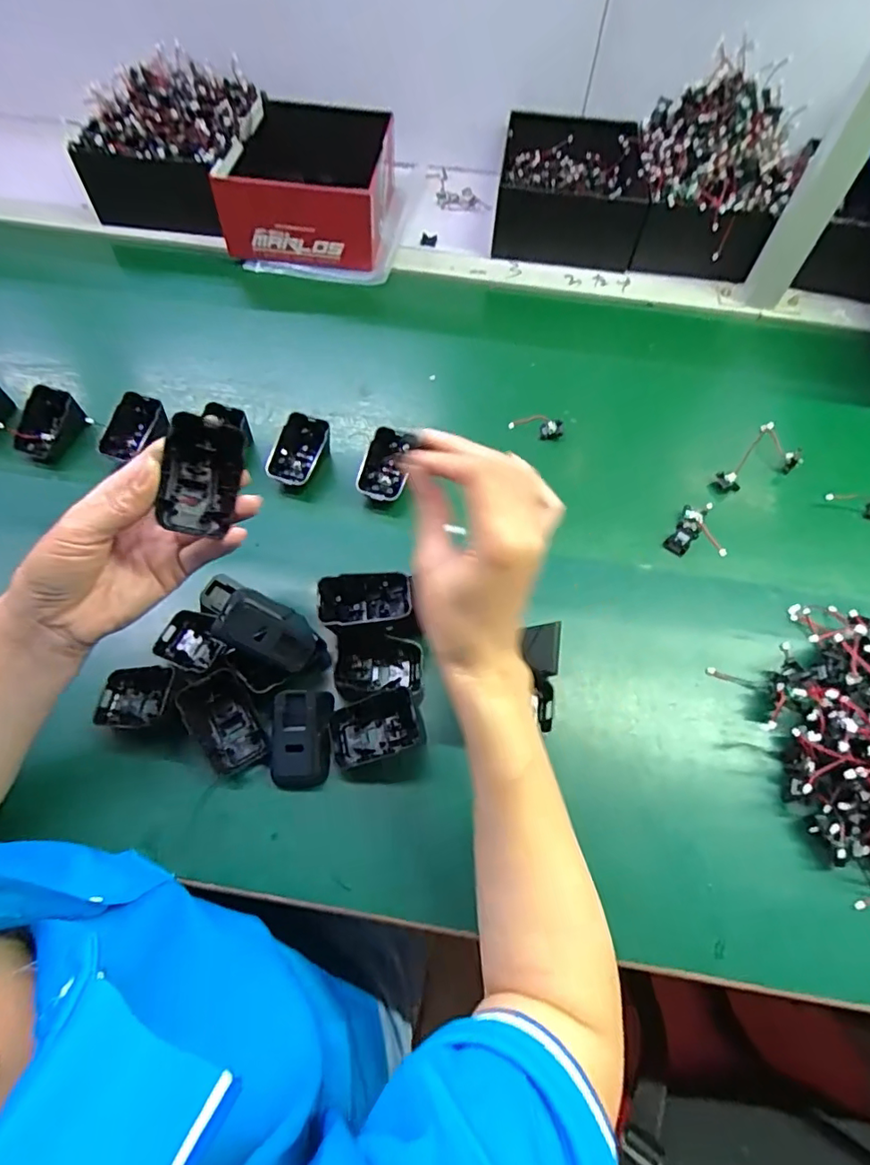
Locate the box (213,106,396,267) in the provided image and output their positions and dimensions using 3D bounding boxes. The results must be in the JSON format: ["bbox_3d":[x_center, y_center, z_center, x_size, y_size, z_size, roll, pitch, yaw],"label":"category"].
[{"bbox_3d":[-0.160,-0.508,0.701,0.190,0.108,0.203,4,60,0],"label":"box"}]

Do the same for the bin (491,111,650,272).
[{"bbox_3d":[0.173,-0.530,0.726,0.186,0.079,0.225,8,60,3],"label":"bin"}]

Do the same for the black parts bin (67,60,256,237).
[{"bbox_3d":[-0.341,-0.589,0.730,0.209,0.118,0.262,13,70,1],"label":"black parts bin"}]

